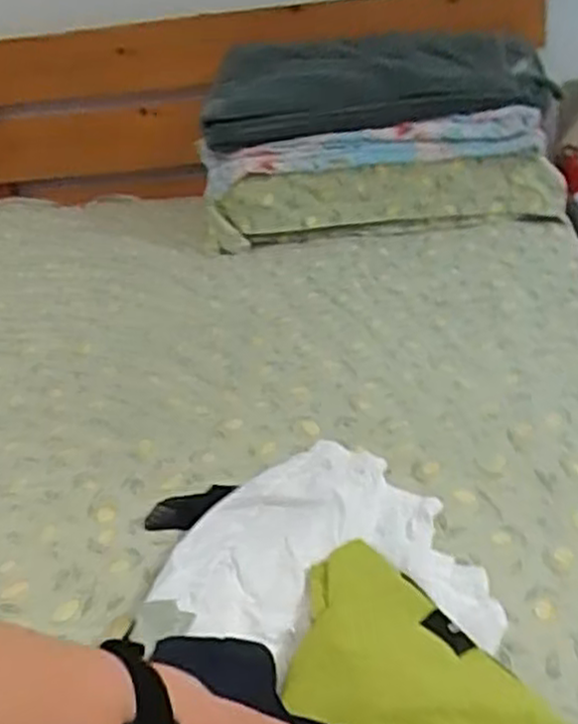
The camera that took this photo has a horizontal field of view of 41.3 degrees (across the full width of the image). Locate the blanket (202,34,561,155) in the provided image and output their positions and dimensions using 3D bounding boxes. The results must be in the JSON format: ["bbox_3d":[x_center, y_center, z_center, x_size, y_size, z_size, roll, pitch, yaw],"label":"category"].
[{"bbox_3d":[0.151,-0.584,1.556,0.635,0.128,0.515,-6,30,0],"label":"blanket"}]

